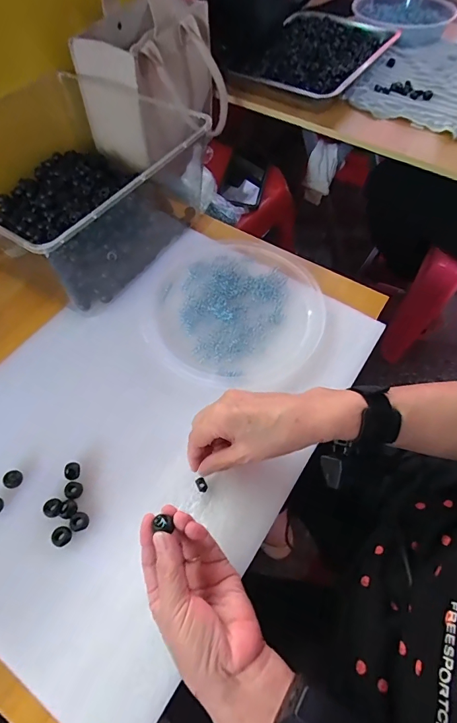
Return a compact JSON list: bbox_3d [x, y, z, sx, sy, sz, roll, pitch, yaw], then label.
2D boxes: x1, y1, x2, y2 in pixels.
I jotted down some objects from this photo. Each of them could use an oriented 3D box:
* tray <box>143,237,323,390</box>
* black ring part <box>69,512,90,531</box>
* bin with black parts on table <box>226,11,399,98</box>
[{"bbox_3d":[0.009,-0.077,0.532,0.235,0.022,0.243,1,62,-3],"label":"tray"},{"bbox_3d":[-0.154,0.166,0.394,0.018,0.005,0.018,1,62,-3],"label":"black ring part"},{"bbox_3d":[0.171,-0.584,0.717,0.202,0.037,0.277,35,65,18],"label":"bin with black parts on table"}]

